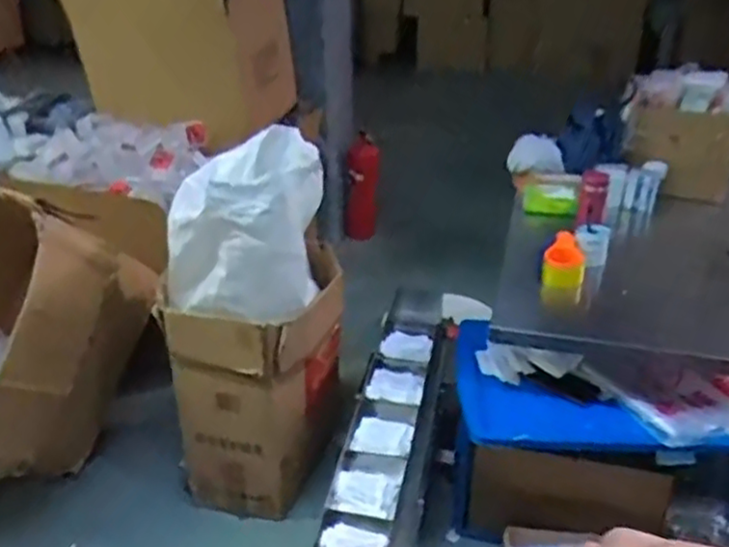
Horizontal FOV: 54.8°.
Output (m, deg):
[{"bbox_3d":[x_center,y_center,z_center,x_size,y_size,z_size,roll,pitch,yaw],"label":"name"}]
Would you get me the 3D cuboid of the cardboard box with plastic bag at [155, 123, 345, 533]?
[{"bbox_3d":[-0.248,0.095,1.714,0.372,0.776,0.498,2,29,6],"label":"cardboard box with plastic bag"}]

